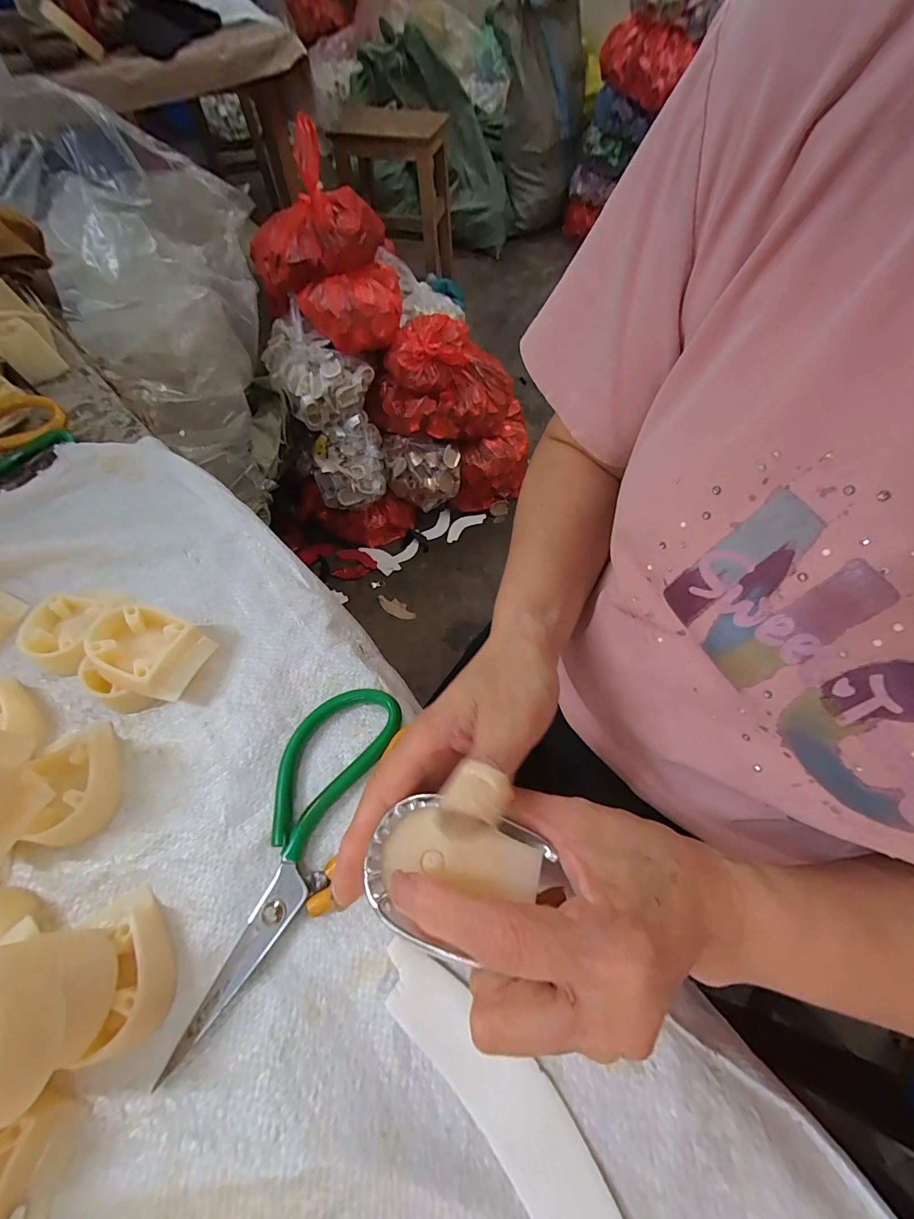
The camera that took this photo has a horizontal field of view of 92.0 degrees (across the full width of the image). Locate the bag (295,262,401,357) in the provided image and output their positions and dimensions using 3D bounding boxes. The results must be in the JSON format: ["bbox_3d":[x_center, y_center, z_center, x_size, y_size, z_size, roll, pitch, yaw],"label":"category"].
[{"bbox_3d":[-0.205,-0.657,0.952,0.221,0.106,0.142,-32,67,-17],"label":"bag"}]

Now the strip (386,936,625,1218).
[{"bbox_3d":[0.022,0.219,0.194,0.035,0.007,0.152,-39,69,-16],"label":"strip"}]

